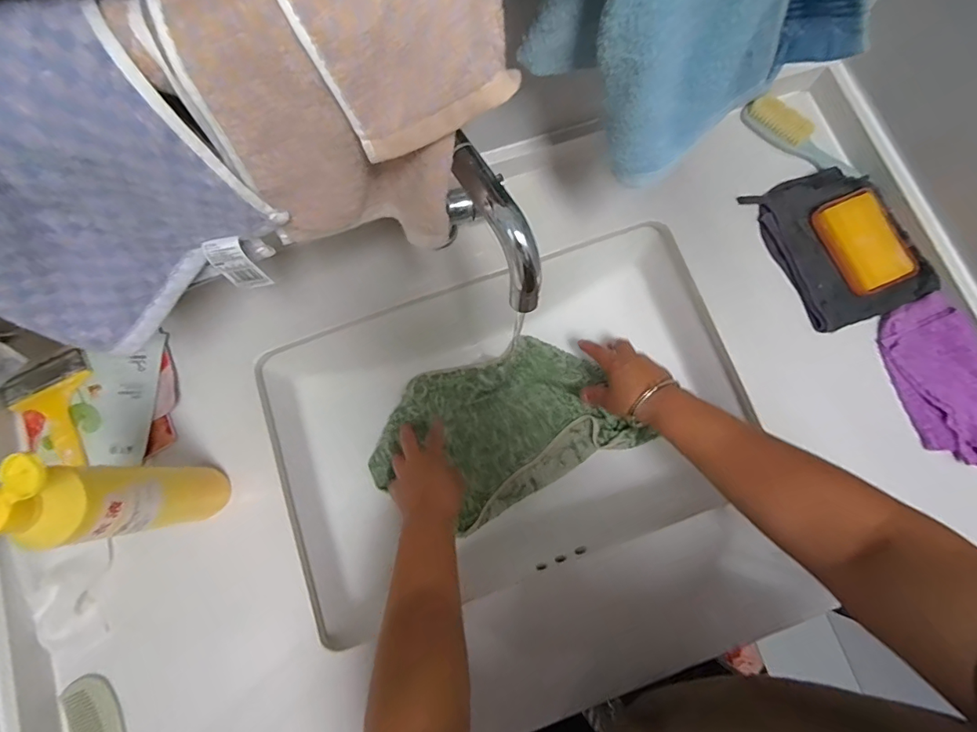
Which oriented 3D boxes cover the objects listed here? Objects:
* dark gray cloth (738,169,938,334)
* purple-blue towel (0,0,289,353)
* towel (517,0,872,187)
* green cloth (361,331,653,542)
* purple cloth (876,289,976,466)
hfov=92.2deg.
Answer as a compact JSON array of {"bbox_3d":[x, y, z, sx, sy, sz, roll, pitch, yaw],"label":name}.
[{"bbox_3d":[0.416,-0.148,0.555,0.140,0.028,0.189,-23,79,-6],"label":"dark gray cloth"},{"bbox_3d":[-0.234,-0.091,0.273,0.170,0.188,0.043,-26,62,1],"label":"purple-blue towel"},{"bbox_3d":[0.140,-0.222,0.315,0.203,0.165,0.089,-10,78,-3],"label":"towel"},{"bbox_3d":[0.009,0.084,0.657,0.325,0.069,0.213,-27,80,-7],"label":"green cloth"},{"bbox_3d":[0.506,0.017,0.521,0.092,0.019,0.183,-23,77,10],"label":"purple cloth"}]

